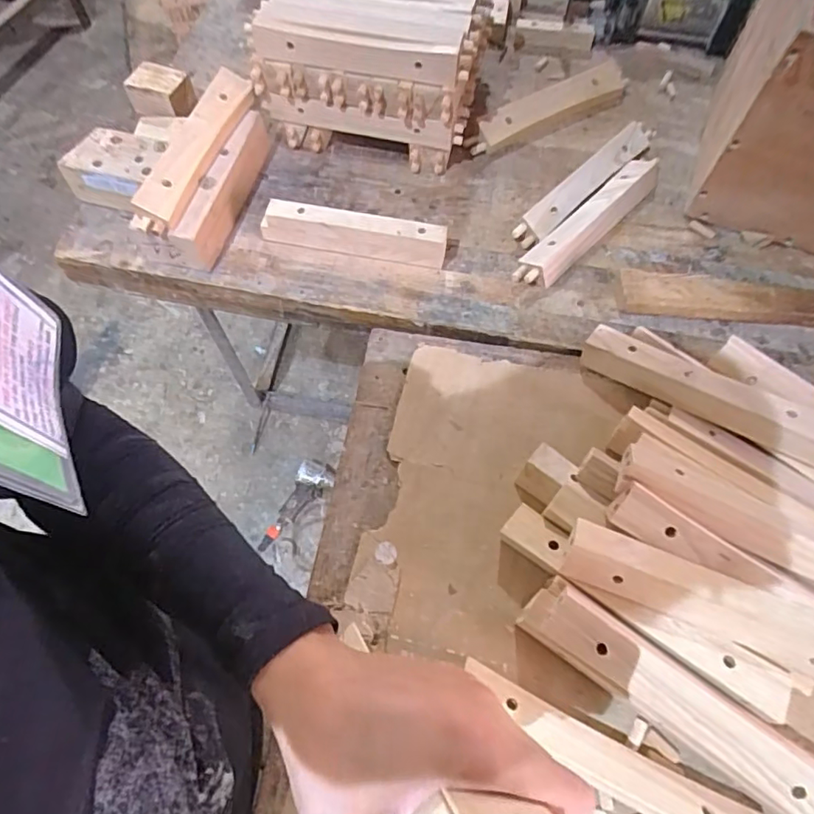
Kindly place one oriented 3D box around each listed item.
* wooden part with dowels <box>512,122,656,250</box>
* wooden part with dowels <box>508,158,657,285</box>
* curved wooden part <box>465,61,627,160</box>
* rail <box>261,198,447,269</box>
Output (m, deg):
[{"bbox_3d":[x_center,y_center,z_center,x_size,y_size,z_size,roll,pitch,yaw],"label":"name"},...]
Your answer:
[{"bbox_3d":[0.244,-0.304,0.733,0.036,0.032,0.289,41,71,18],"label":"wooden part with dowels"},{"bbox_3d":[0.239,-0.240,0.708,0.268,0.027,0.049,-41,71,-18],"label":"wooden part with dowels"},{"bbox_3d":[0.204,-0.431,0.800,0.275,0.027,0.060,-28,67,-13],"label":"curved wooden part"},{"bbox_3d":[-0.067,-0.218,0.685,0.229,0.053,0.033,13,65,6],"label":"rail"}]

